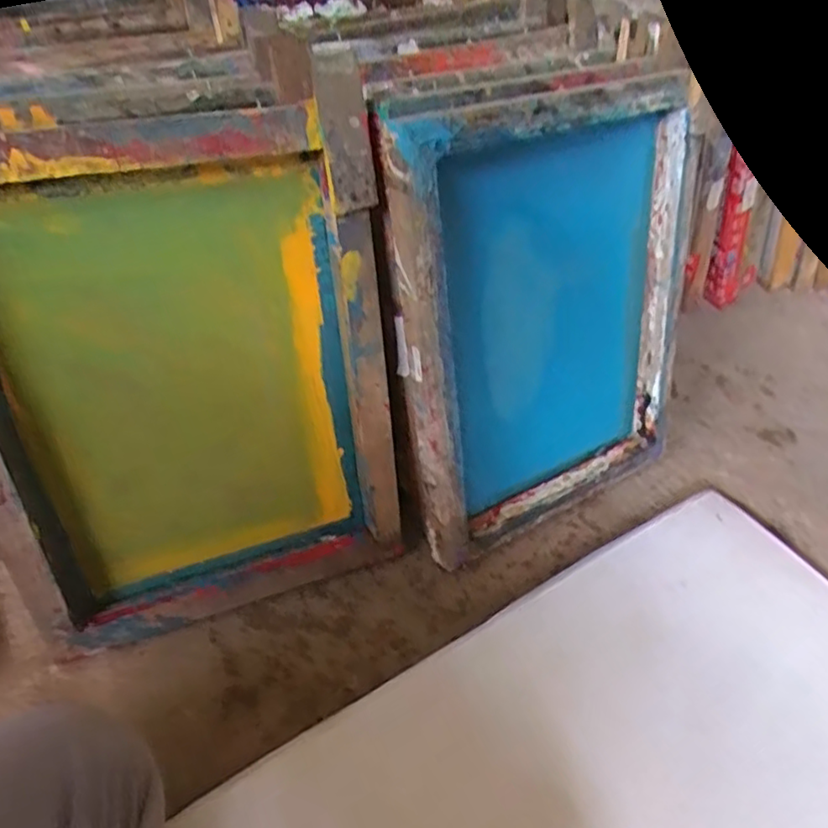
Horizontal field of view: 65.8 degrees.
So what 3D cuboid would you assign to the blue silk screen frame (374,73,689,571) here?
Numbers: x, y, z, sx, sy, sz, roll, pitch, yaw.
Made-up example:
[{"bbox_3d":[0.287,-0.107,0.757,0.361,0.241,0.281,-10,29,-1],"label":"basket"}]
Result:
[{"bbox_3d":[0.140,-0.093,0.693,0.337,0.475,0.074,-23,37,-25],"label":"blue silk screen frame"}]

